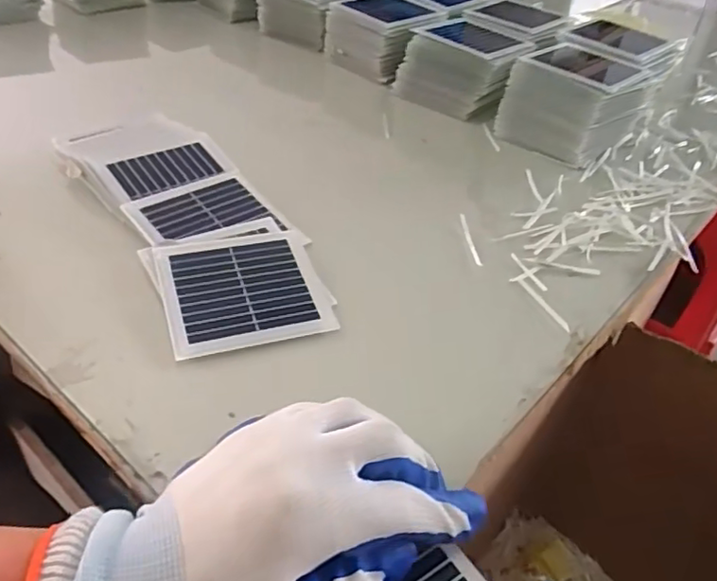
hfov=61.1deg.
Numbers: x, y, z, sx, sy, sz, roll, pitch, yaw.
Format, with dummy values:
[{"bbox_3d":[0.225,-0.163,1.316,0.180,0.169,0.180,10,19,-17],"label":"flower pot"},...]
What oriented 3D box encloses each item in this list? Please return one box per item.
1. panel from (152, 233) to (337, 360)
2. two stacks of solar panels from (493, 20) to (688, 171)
[{"bbox_3d":[-0.072,-0.001,0.379,0.094,0.005,0.094,-10,47,-18],"label":"panel"},{"bbox_3d":[0.230,-0.199,0.606,0.114,0.071,0.207,29,44,25],"label":"two stacks of solar panels"}]

